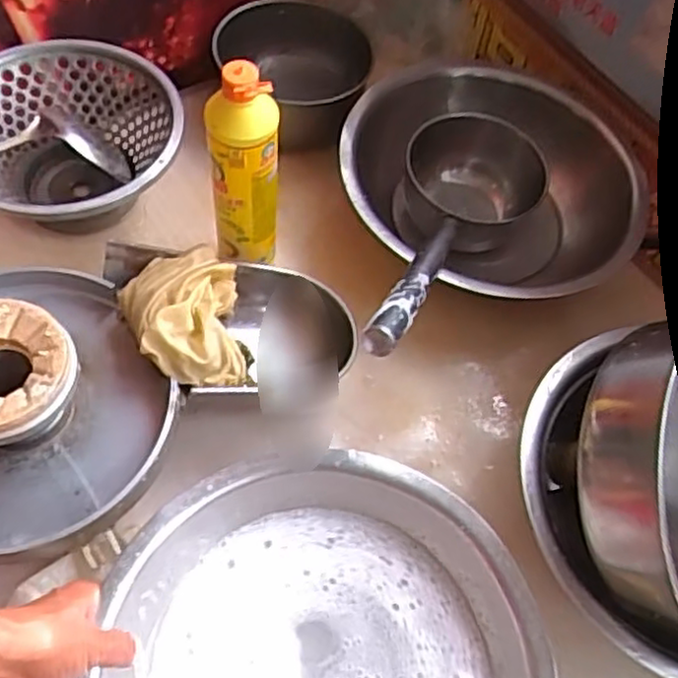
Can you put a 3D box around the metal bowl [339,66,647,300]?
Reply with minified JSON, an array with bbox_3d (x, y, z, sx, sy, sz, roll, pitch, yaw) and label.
[{"bbox_3d":[0.140,-0.152,0.746,0.259,0.110,0.299,-17,62,-15],"label":"metal bowl"}]

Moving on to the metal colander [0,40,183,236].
[{"bbox_3d":[-0.267,-0.182,0.722,0.215,0.117,0.210,2,59,-4],"label":"metal colander"}]

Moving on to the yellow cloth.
[{"bbox_3d":[-0.134,-0.019,0.607,0.099,0.073,0.120,-6,60,-8],"label":"yellow cloth"}]

